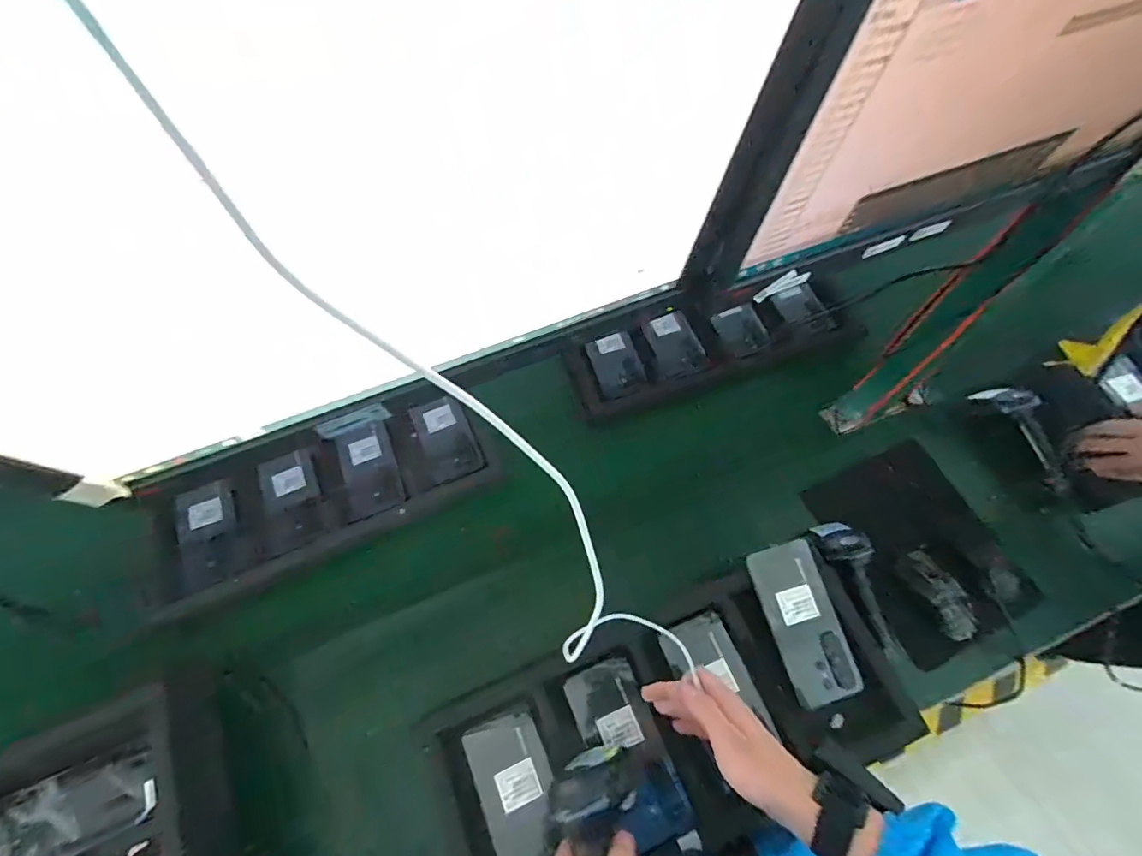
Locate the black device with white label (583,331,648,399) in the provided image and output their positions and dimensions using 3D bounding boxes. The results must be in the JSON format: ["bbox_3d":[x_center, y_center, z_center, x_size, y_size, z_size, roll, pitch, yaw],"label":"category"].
[{"bbox_3d":[0.077,-0.104,0.852,0.079,0.010,0.103,-23,96,-2],"label":"black device with white label"}]

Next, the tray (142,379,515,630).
[{"bbox_3d":[-0.356,0.088,0.740,0.487,0.060,0.188,-22,65,-10],"label":"tray"}]

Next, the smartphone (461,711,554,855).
[{"bbox_3d":[-0.051,0.379,0.518,0.074,0.010,0.150,-21,65,-9],"label":"smartphone"}]

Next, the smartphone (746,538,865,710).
[{"bbox_3d":[0.263,0.217,0.574,0.077,0.009,0.166,-17,75,-2],"label":"smartphone"}]

